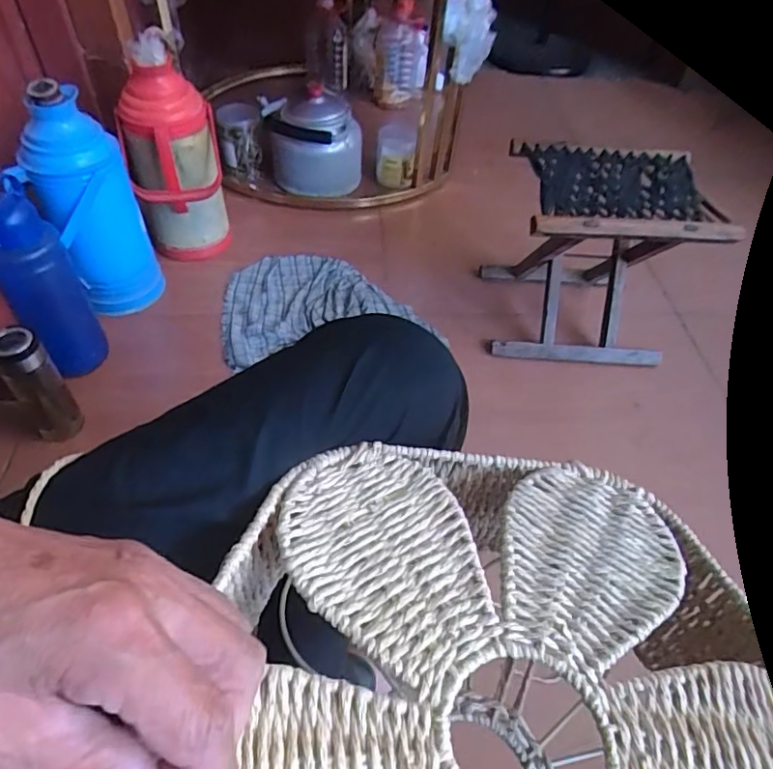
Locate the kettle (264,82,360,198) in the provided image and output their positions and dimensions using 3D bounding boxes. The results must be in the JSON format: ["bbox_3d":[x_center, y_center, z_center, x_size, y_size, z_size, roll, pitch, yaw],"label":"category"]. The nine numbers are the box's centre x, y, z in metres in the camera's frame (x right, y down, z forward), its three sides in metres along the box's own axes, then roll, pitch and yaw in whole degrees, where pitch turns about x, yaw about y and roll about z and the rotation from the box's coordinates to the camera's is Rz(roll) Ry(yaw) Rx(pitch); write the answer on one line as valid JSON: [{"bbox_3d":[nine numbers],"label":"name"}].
[{"bbox_3d":[-0.167,-0.570,1.363,0.175,0.192,0.185,35,57,22],"label":"kettle"}]

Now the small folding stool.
[{"bbox_3d":[0.372,-0.234,1.035,0.314,0.302,0.278,3,51,-2],"label":"small folding stool"}]

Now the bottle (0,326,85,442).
[{"bbox_3d":[-0.505,0.012,0.816,0.066,0.200,0.055,-26,57,-23],"label":"bottle"}]

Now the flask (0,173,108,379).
[{"bbox_3d":[-0.540,-0.154,0.869,0.103,0.307,0.122,-30,59,-25],"label":"flask"}]

